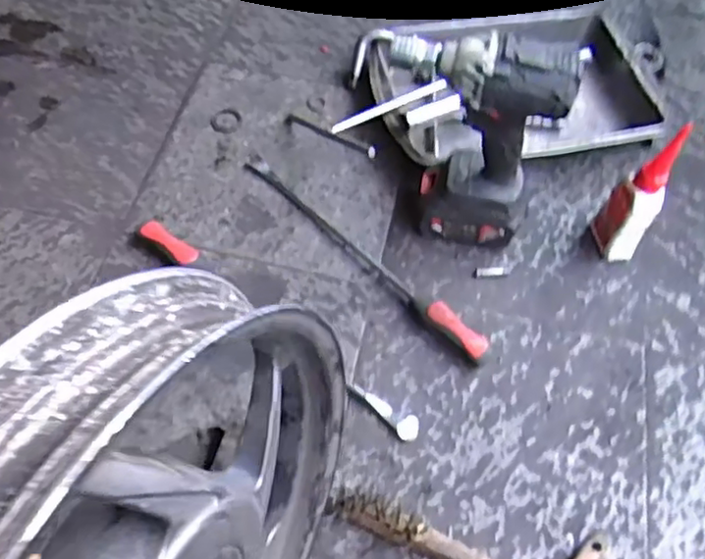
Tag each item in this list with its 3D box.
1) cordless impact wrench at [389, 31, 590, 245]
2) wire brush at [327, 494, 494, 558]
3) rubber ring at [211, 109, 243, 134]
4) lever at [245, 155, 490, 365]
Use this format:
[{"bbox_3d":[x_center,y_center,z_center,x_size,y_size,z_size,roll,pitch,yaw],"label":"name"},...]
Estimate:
[{"bbox_3d":[0.111,-0.133,0.689,0.168,0.249,0.062,12,59,3],"label":"cordless impact wrench"},{"bbox_3d":[0.066,0.229,0.592,0.178,0.034,0.026,19,60,7],"label":"wire brush"},{"bbox_3d":[-0.161,-0.204,0.856,0.038,0.004,0.046,5,59,-2],"label":"rubber ring"},{"bbox_3d":[0.008,-0.038,0.747,0.026,0.028,0.363,-39,69,-24],"label":"lever"}]

